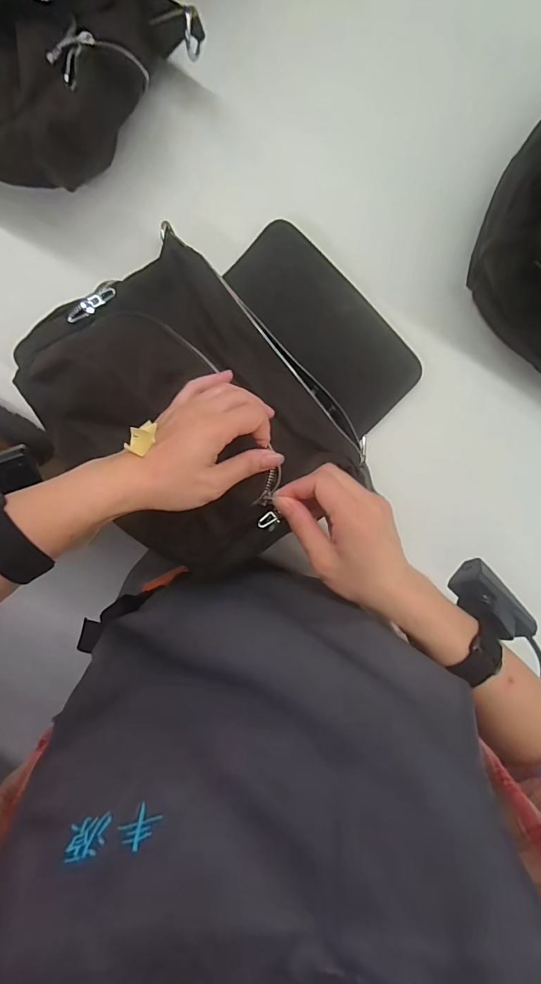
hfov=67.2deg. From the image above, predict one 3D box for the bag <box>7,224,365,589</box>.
[{"bbox_3d":[-0.070,-0.072,0.366,0.270,0.080,0.222,45,90,-2],"label":"bag"}]

